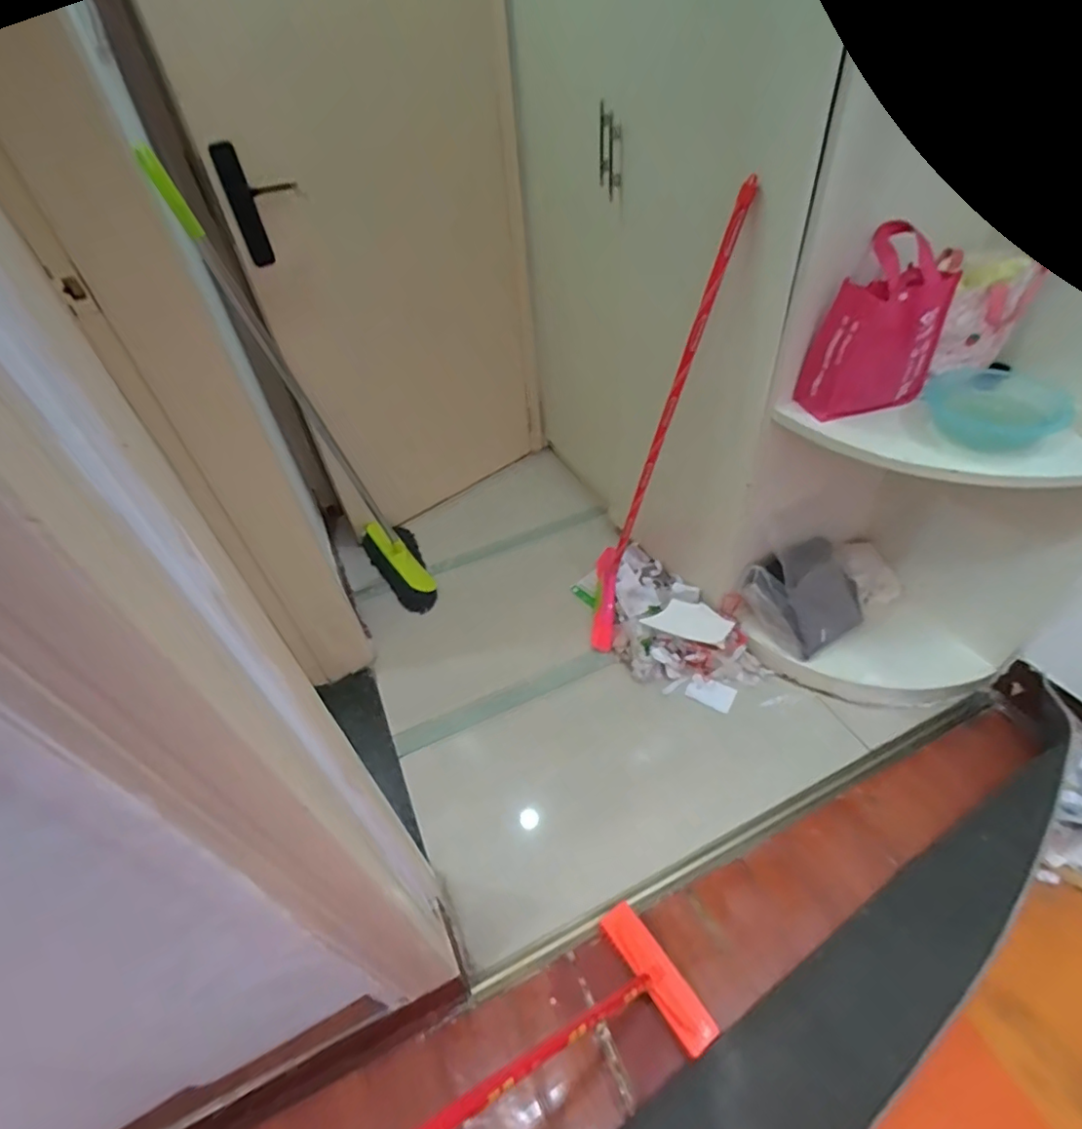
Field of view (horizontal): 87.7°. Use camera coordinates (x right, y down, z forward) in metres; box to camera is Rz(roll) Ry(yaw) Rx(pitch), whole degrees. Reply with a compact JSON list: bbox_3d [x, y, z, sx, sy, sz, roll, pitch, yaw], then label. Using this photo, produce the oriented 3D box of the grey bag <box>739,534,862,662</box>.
[{"bbox_3d":[0.636,0.075,1.366,0.261,0.221,0.188,25,54,28],"label":"grey bag"}]

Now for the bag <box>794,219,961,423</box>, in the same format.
[{"bbox_3d":[0.576,-0.399,0.964,0.187,0.261,0.112,-21,47,-13],"label":"bag"}]

